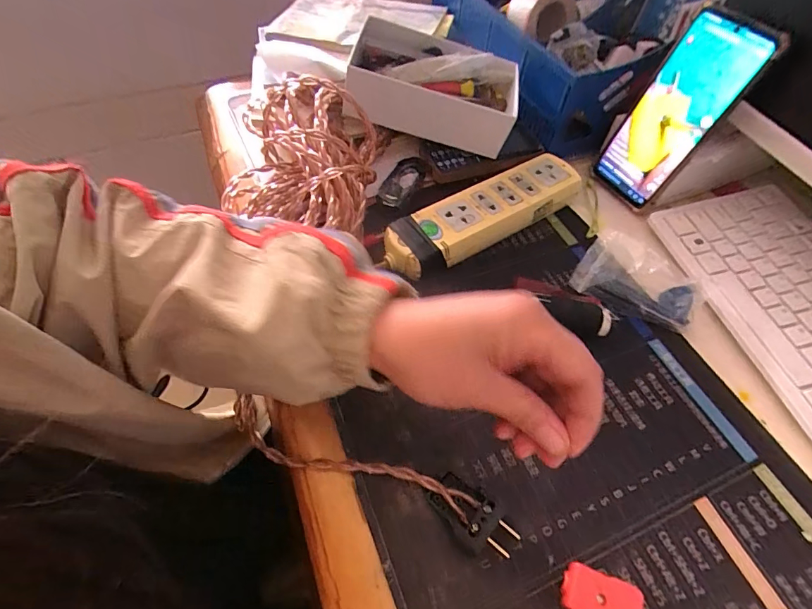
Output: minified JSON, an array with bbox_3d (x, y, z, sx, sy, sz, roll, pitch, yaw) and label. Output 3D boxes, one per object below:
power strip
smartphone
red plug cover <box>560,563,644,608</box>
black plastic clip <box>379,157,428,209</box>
[{"bbox_3d":[0.073,-0.087,0.391,0.215,0.030,0.057,-28,62,-17],"label":"power strip"},{"bbox_3d":[0.252,-0.177,0.392,0.015,0.164,0.076,-15,57,-34],"label":"smartphone"},{"bbox_3d":[0.114,0.174,0.243,0.040,0.016,0.029,23,60,14],"label":"red plug cover"},{"bbox_3d":[-0.005,-0.131,0.439,0.034,0.010,0.071,26,61,16],"label":"black plastic clip"}]

